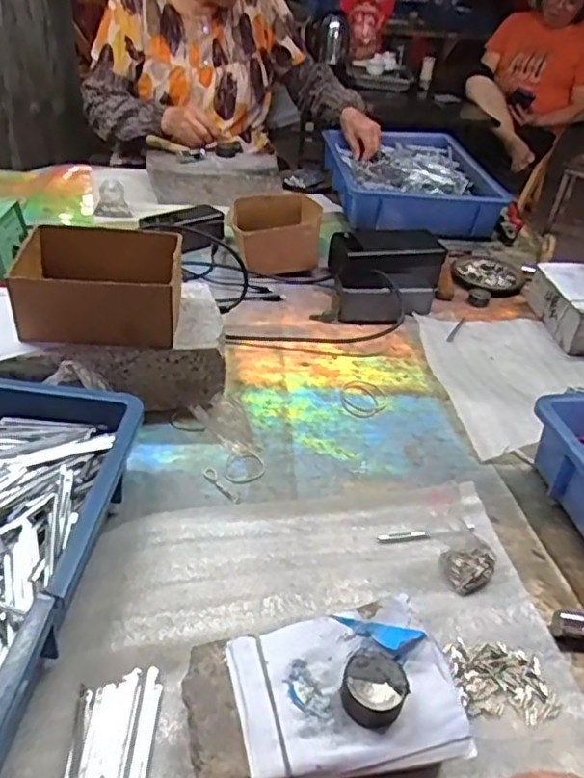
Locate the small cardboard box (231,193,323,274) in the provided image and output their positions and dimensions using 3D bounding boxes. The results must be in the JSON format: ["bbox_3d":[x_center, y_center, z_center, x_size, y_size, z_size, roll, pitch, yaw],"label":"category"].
[{"bbox_3d":[-0.029,-0.244,0.972,0.135,0.064,0.147,4,36,-4],"label":"small cardboard box"}]

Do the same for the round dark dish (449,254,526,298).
[{"bbox_3d":[0.314,-0.183,1.002,0.112,0.015,0.142,16,37,14],"label":"round dark dish"}]

